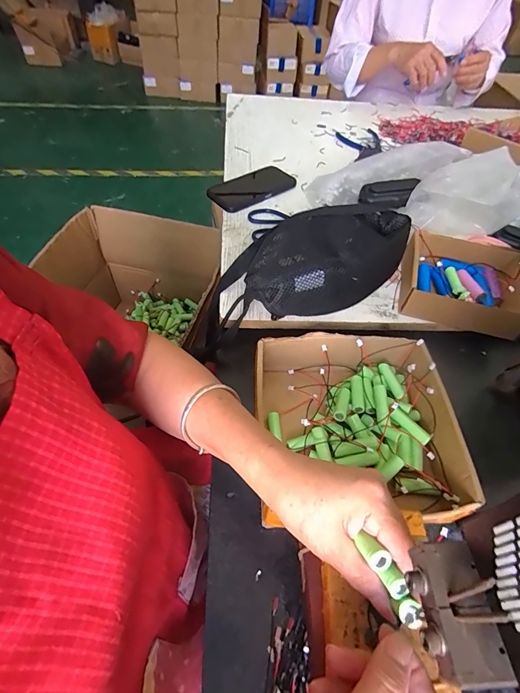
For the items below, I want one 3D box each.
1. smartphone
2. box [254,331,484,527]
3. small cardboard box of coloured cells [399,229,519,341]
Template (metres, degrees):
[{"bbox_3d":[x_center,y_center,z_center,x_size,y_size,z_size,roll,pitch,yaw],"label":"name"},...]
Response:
[{"bbox_3d":[-0.015,-0.302,0.689,0.176,0.013,0.089,-35,62,-26],"label":"smartphone"},{"bbox_3d":[0.100,0.081,0.410,0.209,0.065,0.199,2,53,-1],"label":"box"},{"bbox_3d":[0.290,-0.090,0.522,0.163,0.058,0.138,16,54,9],"label":"small cardboard box of coloured cells"}]

